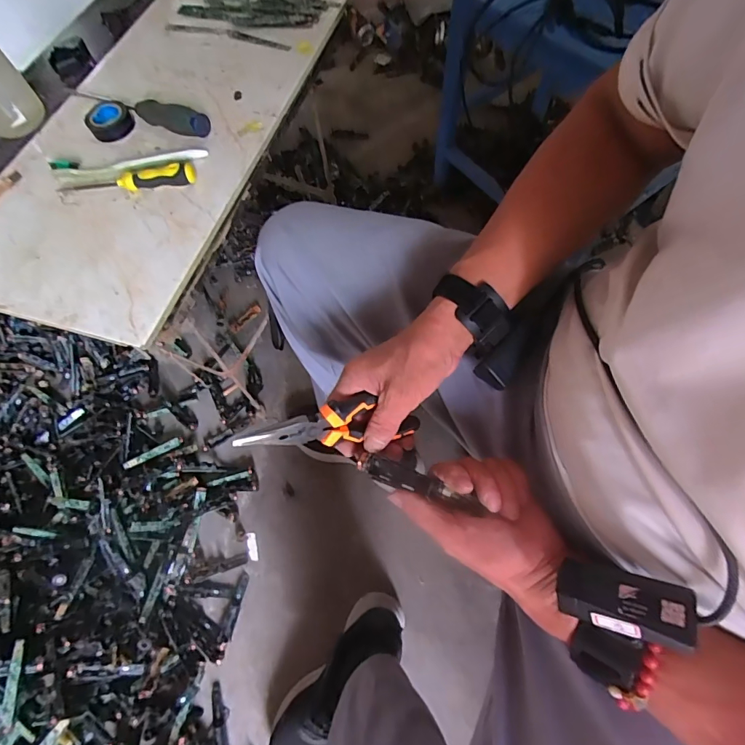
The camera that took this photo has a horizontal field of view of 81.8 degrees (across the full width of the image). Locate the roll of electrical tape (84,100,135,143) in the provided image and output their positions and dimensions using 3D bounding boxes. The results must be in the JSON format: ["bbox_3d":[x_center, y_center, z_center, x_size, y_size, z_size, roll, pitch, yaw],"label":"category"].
[{"bbox_3d":[-0.325,-0.312,0.532,0.052,0.020,0.049,-2,63,5],"label":"roll of electrical tape"}]

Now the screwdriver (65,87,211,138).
[{"bbox_3d":[-0.285,-0.321,0.521,0.197,0.030,0.023,17,67,14],"label":"screwdriver"}]

